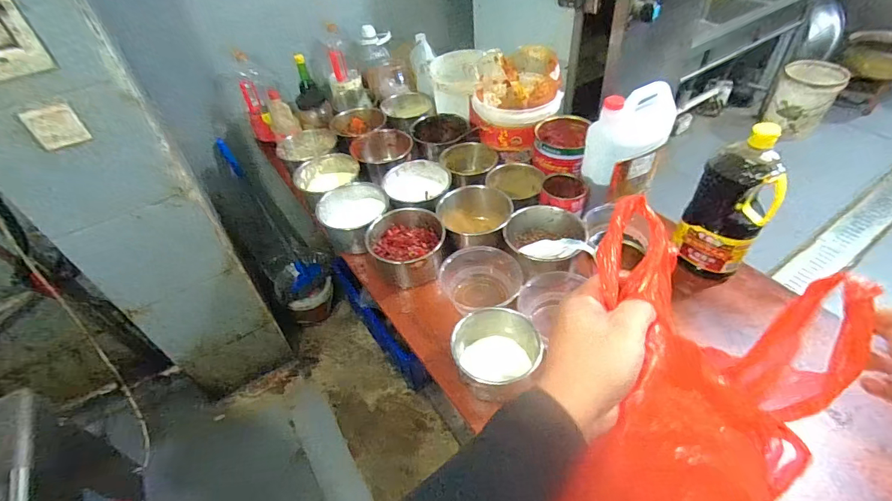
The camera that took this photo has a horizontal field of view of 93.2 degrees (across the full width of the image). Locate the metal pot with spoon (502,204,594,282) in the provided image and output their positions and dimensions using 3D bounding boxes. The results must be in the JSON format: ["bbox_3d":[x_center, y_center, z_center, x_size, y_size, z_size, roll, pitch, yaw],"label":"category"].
[{"bbox_3d":[0.214,-0.019,0.928,0.171,0.103,0.174,-4,45,1],"label":"metal pot with spoon"}]

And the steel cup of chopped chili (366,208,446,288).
[{"bbox_3d":[-0.090,-0.005,0.979,0.169,0.103,0.164,-3,45,3],"label":"steel cup of chopped chili"}]

